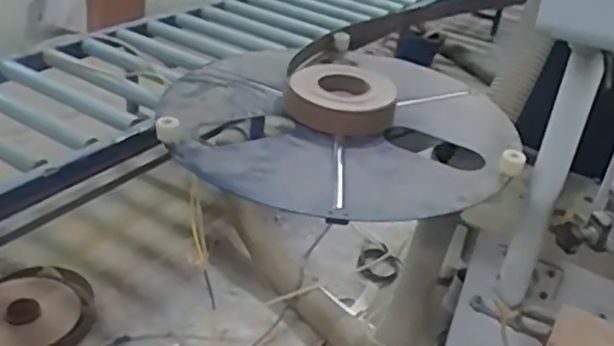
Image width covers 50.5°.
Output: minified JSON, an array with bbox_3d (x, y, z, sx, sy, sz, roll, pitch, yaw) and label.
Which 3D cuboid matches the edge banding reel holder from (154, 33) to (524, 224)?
[{"bbox_3d":[0.075,-0.123,1.364,0.749,0.165,0.707,27,36,31],"label":"edge banding reel holder"}]

